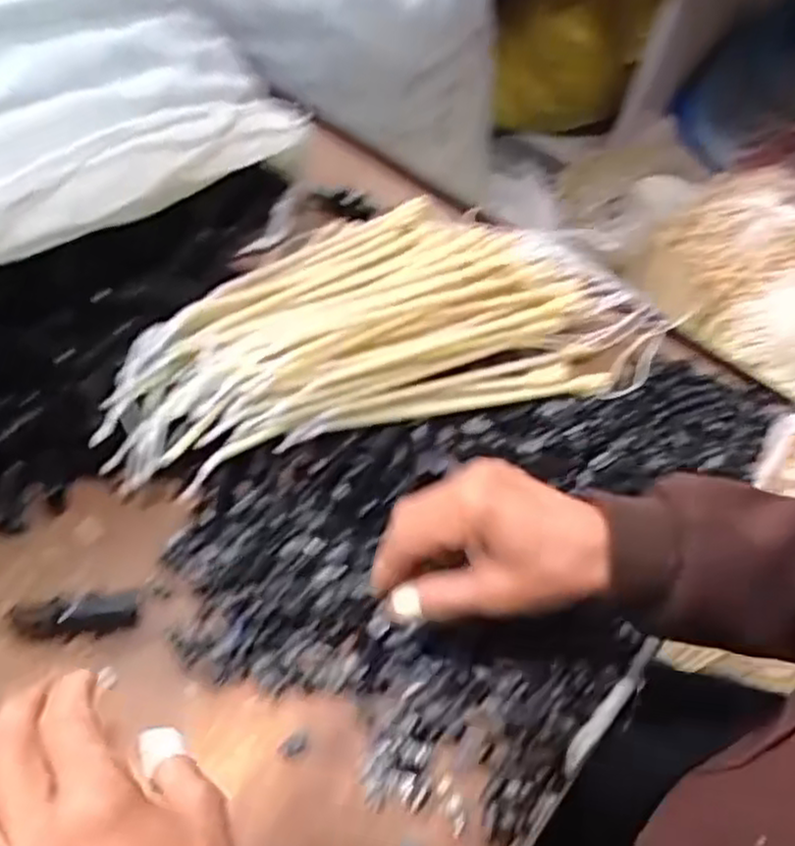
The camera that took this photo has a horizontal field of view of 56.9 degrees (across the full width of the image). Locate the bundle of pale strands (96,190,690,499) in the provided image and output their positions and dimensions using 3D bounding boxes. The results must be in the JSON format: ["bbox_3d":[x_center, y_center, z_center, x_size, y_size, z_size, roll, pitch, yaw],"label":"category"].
[{"bbox_3d":[-0.012,-0.081,0.509,0.368,0.052,0.180,-13,58,-14],"label":"bundle of pale strands"}]

